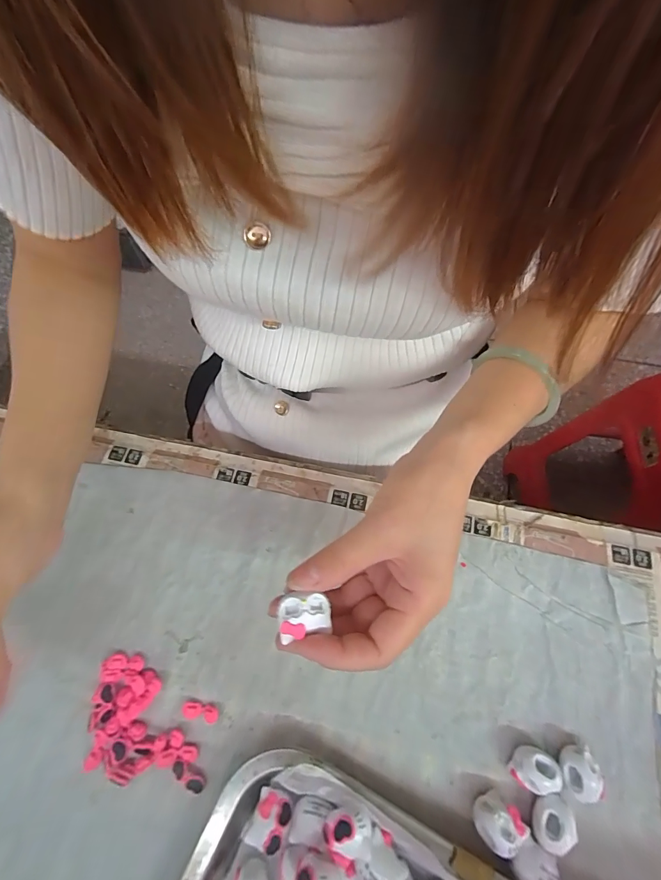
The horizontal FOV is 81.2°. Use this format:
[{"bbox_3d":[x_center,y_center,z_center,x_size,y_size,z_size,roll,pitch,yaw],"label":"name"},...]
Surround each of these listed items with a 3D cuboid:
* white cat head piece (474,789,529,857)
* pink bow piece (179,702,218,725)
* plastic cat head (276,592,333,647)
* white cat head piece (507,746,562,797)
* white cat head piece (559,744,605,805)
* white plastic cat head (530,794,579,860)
[{"bbox_3d":[0.095,0.217,0.220,0.024,0.025,0.020,-34,71,-13],"label":"white cat head piece"},{"bbox_3d":[-0.085,0.178,0.251,0.025,0.006,0.011,10,67,5],"label":"pink bow piece"},{"bbox_3d":[-0.013,0.085,0.187,0.023,0.007,0.020,-5,67,-2],"label":"plastic cat head"},{"bbox_3d":[0.123,0.198,0.231,0.024,0.019,0.022,0,67,1],"label":"white cat head piece"},{"bbox_3d":[0.146,0.196,0.228,0.018,0.020,0.026,9,67,5],"label":"white cat head piece"},{"bbox_3d":[0.126,0.218,0.221,0.017,0.022,0.026,29,70,12],"label":"white plastic cat head"}]

